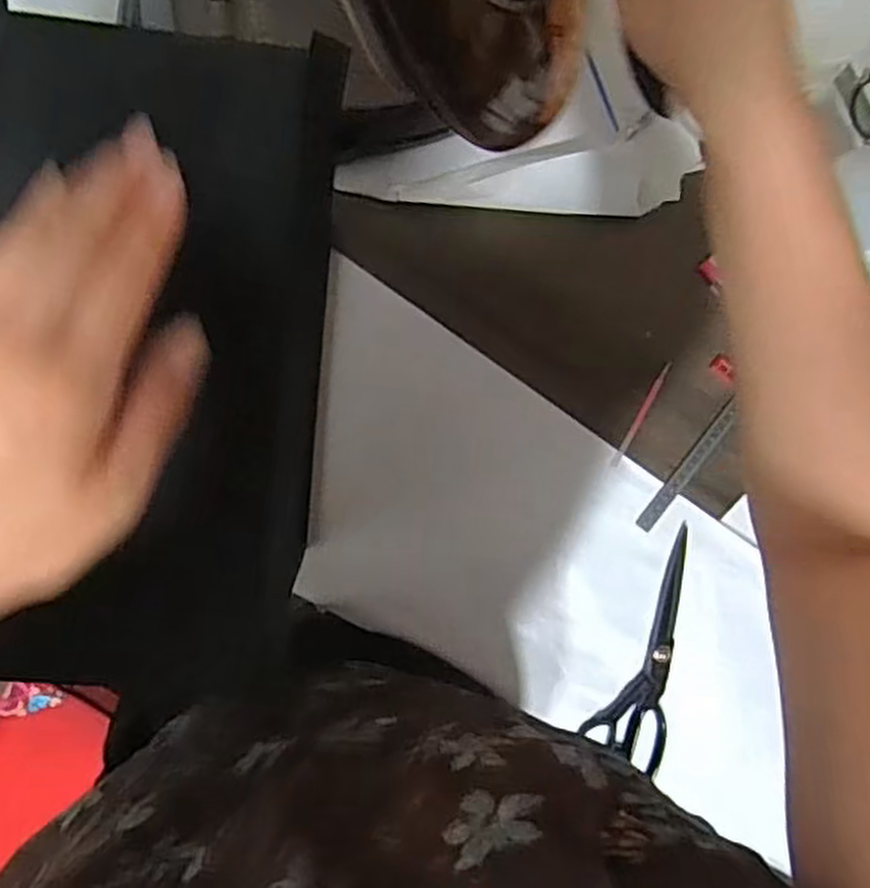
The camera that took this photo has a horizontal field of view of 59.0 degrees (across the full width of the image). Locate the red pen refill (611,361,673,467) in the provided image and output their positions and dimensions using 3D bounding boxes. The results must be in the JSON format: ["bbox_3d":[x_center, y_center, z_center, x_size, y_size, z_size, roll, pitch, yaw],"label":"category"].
[{"bbox_3d":[0.190,-0.026,0.701,0.011,0.007,0.105,29,91,-7],"label":"red pen refill"}]

